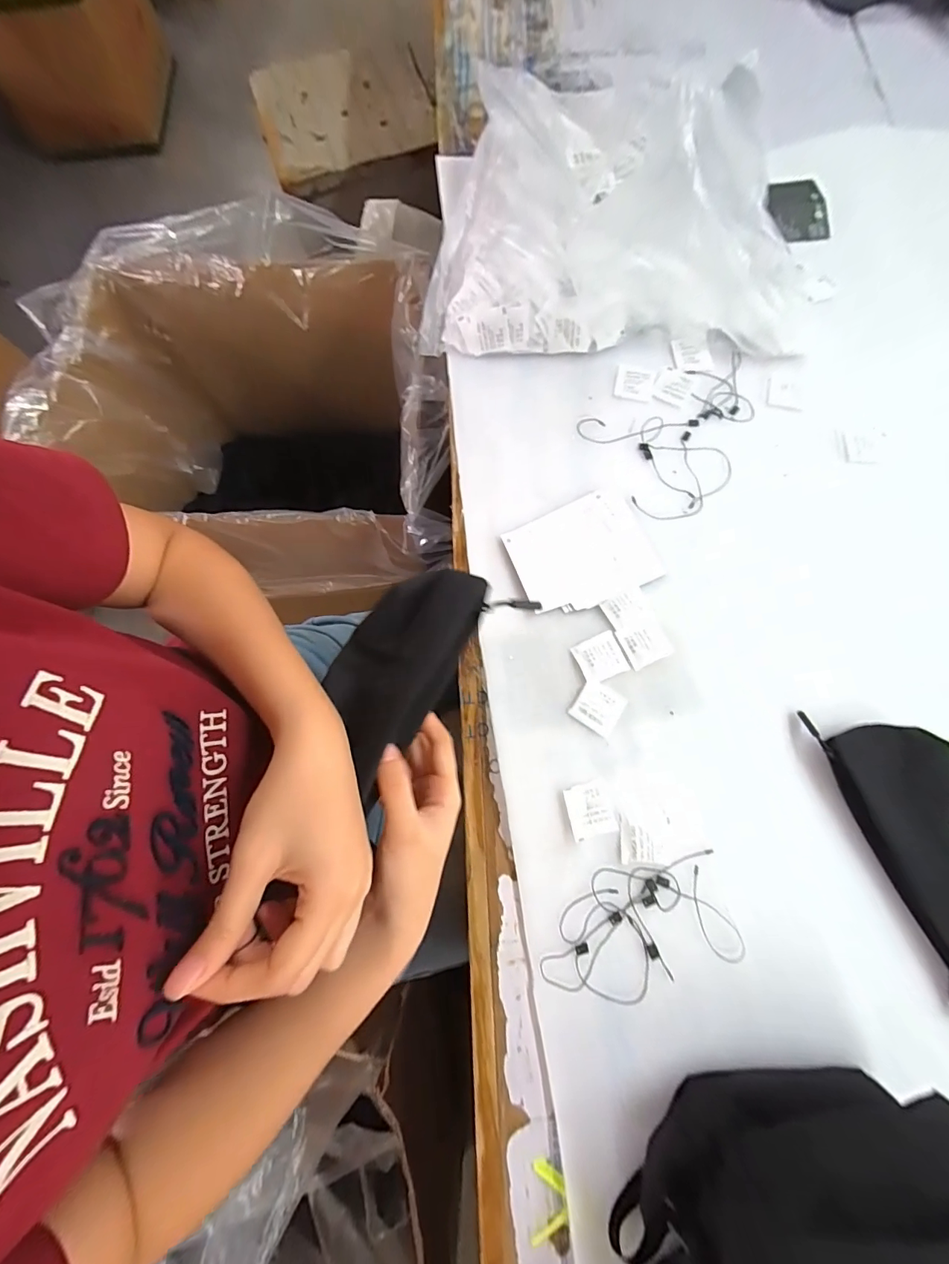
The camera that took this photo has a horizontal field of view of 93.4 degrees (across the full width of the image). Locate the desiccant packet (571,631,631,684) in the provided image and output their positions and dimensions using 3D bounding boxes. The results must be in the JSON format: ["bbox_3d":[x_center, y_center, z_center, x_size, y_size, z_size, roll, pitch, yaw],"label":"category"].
[{"bbox_3d":[0.118,0.024,0.416,0.043,0.004,0.039,-21,76,-6],"label":"desiccant packet"}]

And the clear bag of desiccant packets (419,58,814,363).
[{"bbox_3d":[0.170,-0.490,0.487,0.409,0.133,0.351,7,75,2],"label":"clear bag of desiccant packets"}]

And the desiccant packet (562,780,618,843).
[{"bbox_3d":[0.098,0.151,0.379,0.039,0.004,0.042,-12,79,-11],"label":"desiccant packet"}]

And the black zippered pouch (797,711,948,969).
[{"bbox_3d":[0.372,0.171,0.356,0.080,0.041,0.211,-21,76,-6],"label":"black zippered pouch"}]

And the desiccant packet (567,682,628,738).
[{"bbox_3d":[0.112,0.068,0.403,0.041,0.004,0.040,33,77,8],"label":"desiccant packet"}]

